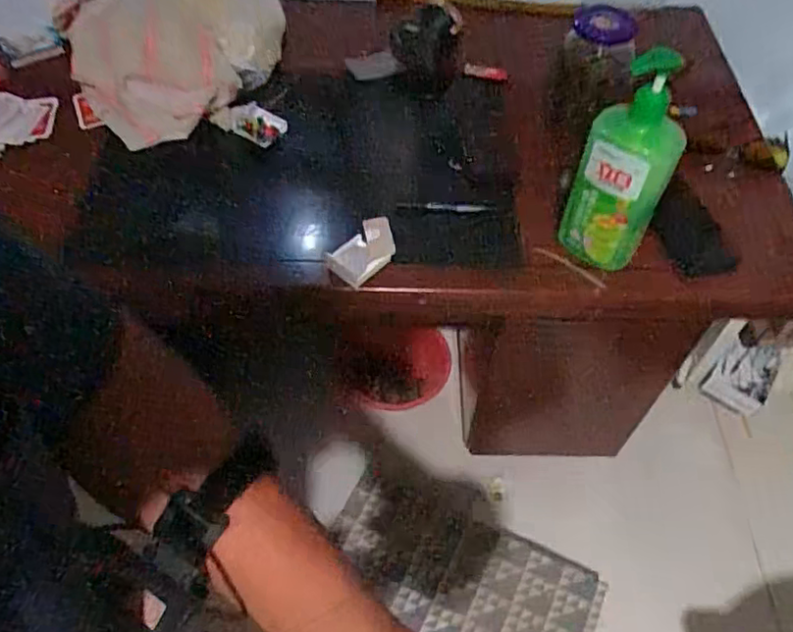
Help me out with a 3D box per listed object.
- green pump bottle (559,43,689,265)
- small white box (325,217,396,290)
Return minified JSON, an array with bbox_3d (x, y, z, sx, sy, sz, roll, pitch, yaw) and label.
[{"bbox_3d":[0.253,-0.152,0.706,0.094,0.238,0.062,32,60,20],"label":"green pump bottle"},{"bbox_3d":[-0.037,-0.082,0.794,0.059,0.035,0.107,29,59,18],"label":"small white box"}]

